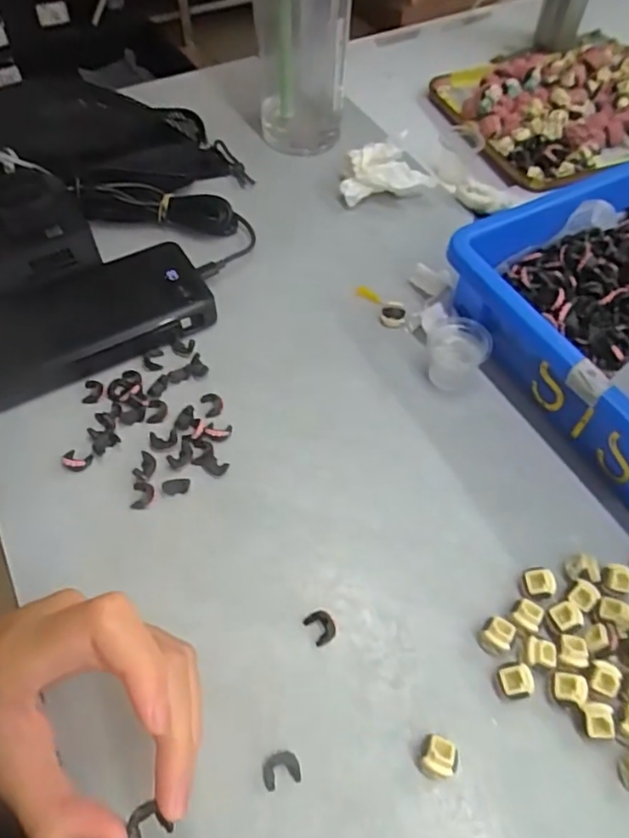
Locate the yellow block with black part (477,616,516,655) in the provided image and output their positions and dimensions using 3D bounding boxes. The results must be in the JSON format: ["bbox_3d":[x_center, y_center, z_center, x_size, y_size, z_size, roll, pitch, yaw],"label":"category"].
[{"bbox_3d":[0.090,0.107,0.285,0.014,0.011,0.016,30,61,18],"label":"yellow block with black part"}]

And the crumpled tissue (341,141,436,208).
[{"bbox_3d":[0.057,-0.200,0.473,0.071,0.029,0.043,-6,56,-5],"label":"crumpled tissue"}]

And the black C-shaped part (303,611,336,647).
[{"bbox_3d":[0.004,0.104,0.289,0.013,0.007,0.015,-29,61,-16],"label":"black C-shaped part"}]

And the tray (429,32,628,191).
[{"bbox_3d":[0.249,-0.312,0.556,0.265,0.035,0.205,-25,60,-17],"label":"tray"}]

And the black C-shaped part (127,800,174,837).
[{"bbox_3d":[-0.058,0.140,0.197,0.013,0.007,0.012,-34,62,-18],"label":"black C-shaped part"}]

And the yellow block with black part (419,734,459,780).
[{"bbox_3d":[0.055,0.151,0.256,0.016,0.014,0.017,19,58,12],"label":"yellow block with black part"}]

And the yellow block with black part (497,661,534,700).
[{"bbox_3d":[0.095,0.124,0.273,0.014,0.013,0.016,-15,57,-11],"label":"yellow block with black part"}]

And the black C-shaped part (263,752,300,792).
[{"bbox_3d":[-0.015,0.156,0.256,0.016,0.004,0.013,-13,57,-10],"label":"black C-shaped part"}]

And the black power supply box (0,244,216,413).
[{"bbox_3d":[-0.151,-0.064,0.385,0.155,0.028,0.077,-24,60,-16],"label":"black power supply box"}]

